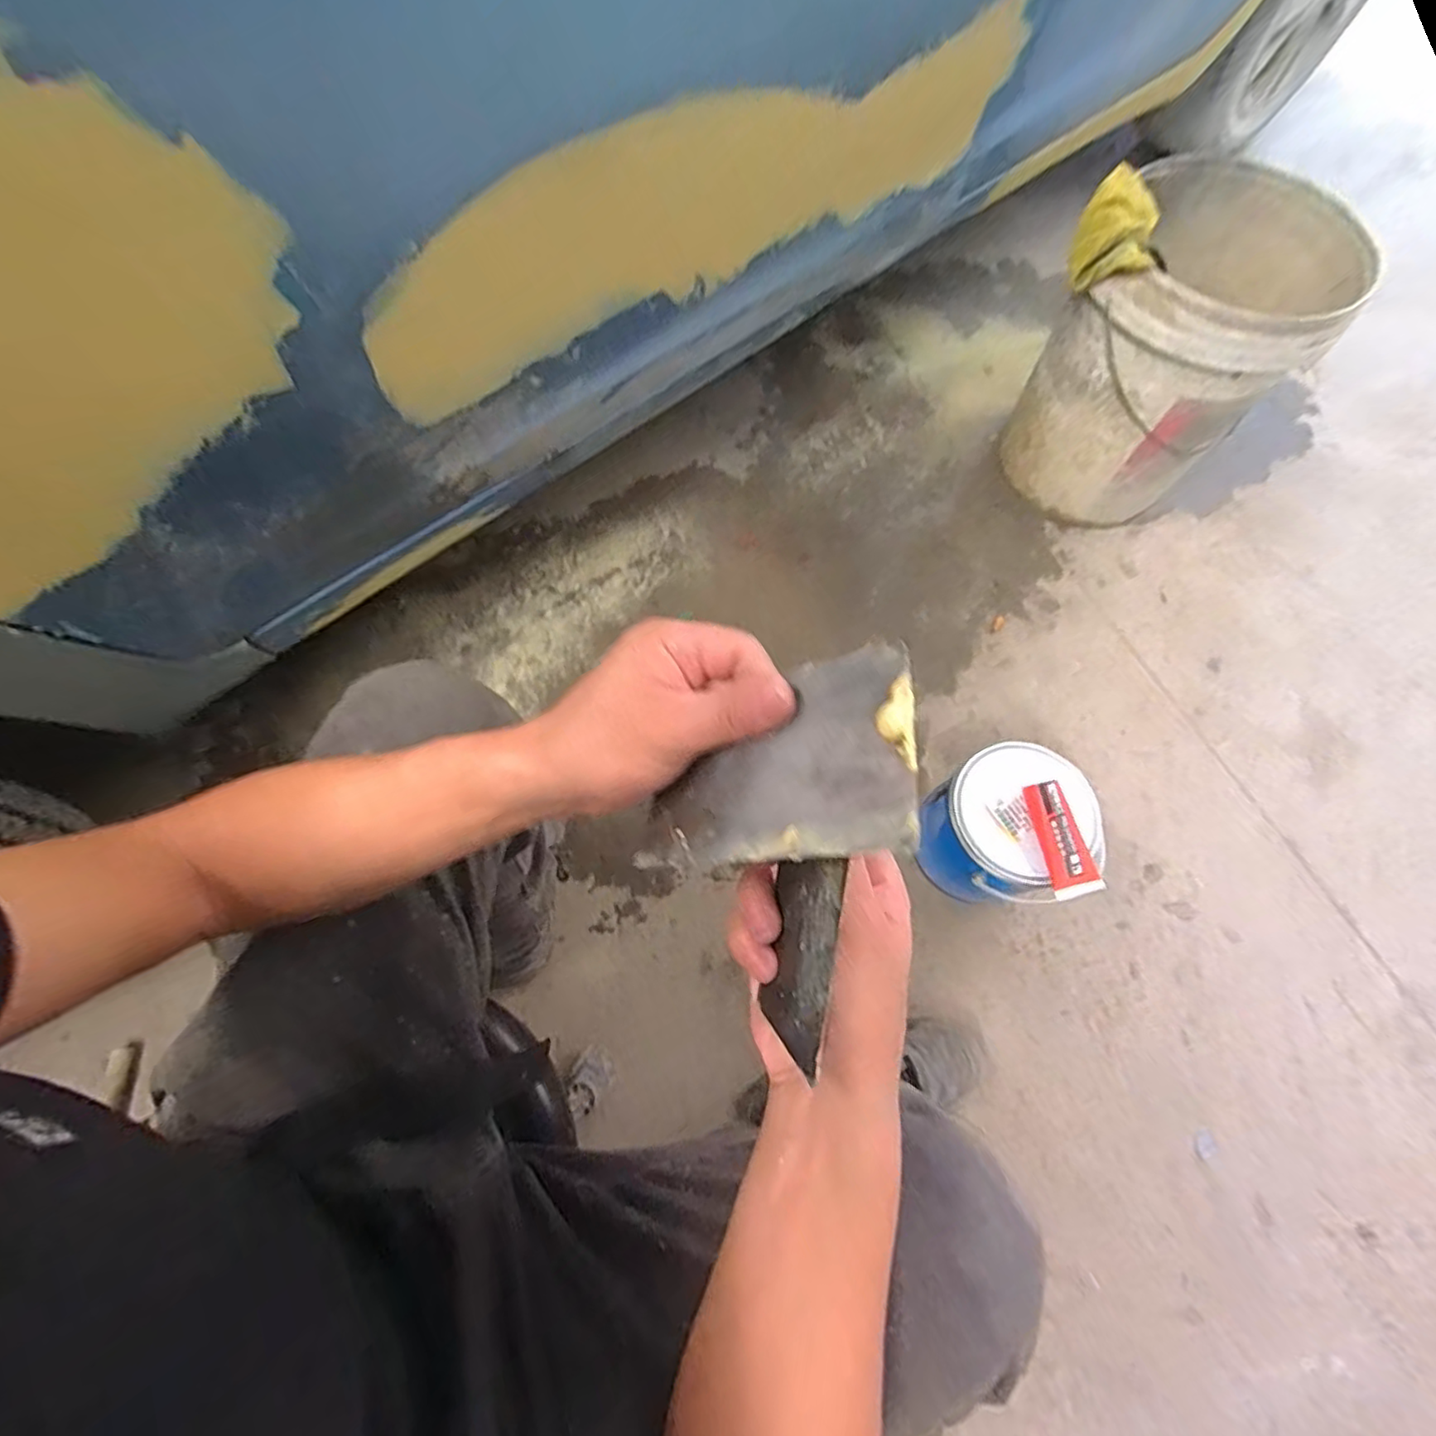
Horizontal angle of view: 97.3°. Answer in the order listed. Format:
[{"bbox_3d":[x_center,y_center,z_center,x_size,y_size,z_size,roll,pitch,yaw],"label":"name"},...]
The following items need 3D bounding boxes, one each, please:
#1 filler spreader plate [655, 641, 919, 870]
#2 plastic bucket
[{"bbox_3d":[0.022,0.016,0.240,0.107,0.006,0.074,-15,61,36],"label":"filler spreader plate"},{"bbox_3d":[0.614,-0.484,0.907,0.273,0.381,0.286,0,68,0],"label":"plastic bucket"}]

